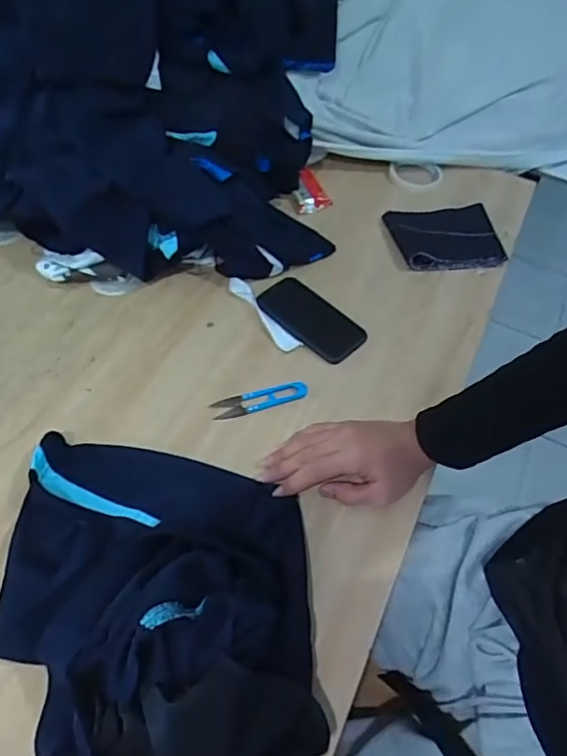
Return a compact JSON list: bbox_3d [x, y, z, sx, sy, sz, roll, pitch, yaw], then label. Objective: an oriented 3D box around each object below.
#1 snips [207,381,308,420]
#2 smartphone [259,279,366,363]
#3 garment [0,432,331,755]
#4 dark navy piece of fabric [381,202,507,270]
[{"bbox_3d":[-0.028,0.026,0.673,0.117,0.005,0.028,-14,55,-14],"label":"snips"},{"bbox_3d":[0.038,-0.083,0.758,0.088,0.012,0.151,-36,62,-27],"label":"smartphone"},{"bbox_3d":[-0.116,0.188,0.496,0.311,0.077,0.291,11,52,5],"label":"garment"},{"bbox_3d":[0.252,-0.225,0.872,0.167,0.021,0.127,-1,52,-5],"label":"dark navy piece of fabric"}]

